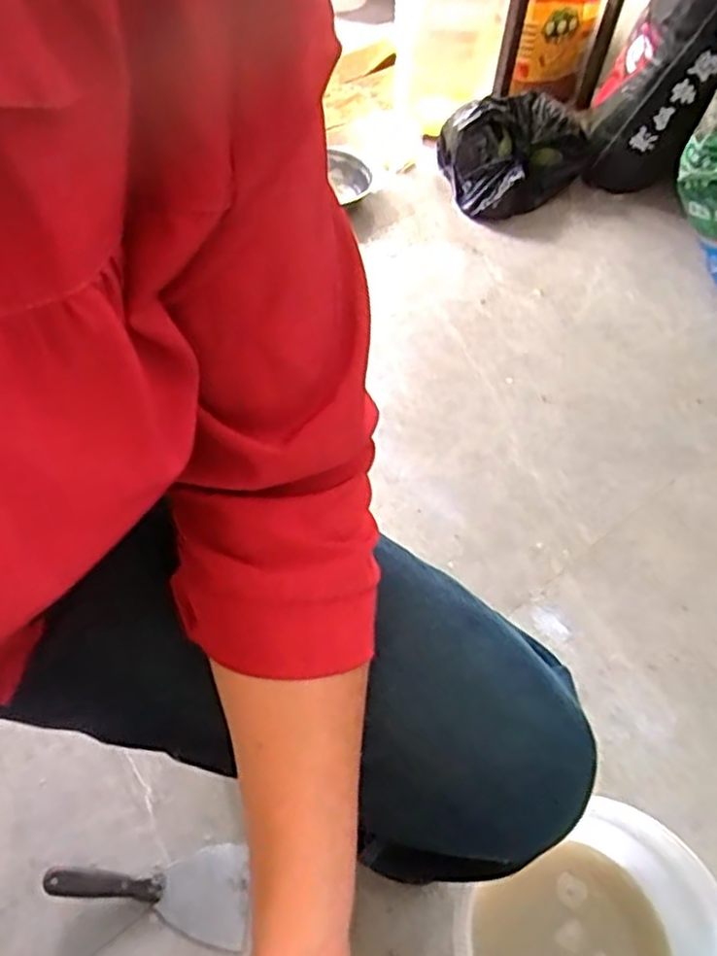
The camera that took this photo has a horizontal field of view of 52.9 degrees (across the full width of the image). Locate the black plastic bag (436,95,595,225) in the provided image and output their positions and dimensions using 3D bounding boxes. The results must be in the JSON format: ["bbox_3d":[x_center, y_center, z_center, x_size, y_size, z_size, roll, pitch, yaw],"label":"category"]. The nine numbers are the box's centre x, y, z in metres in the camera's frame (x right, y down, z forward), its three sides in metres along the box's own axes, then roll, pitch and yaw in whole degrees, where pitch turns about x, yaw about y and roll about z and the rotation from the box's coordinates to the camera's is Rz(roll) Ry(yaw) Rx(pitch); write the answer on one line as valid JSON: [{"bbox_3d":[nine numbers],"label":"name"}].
[{"bbox_3d":[0.317,-0.696,1.543,0.238,0.165,0.232,-15,55,-13],"label":"black plastic bag"}]

